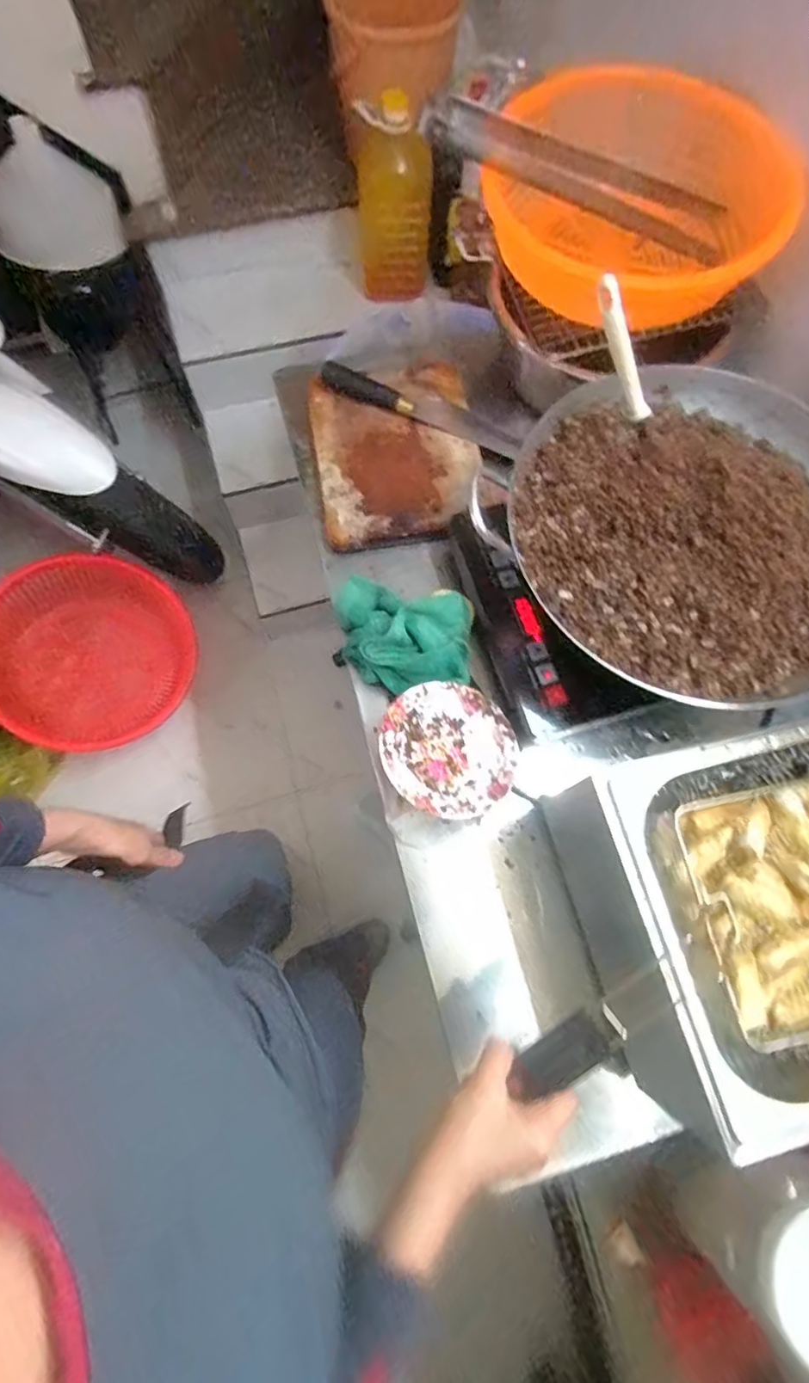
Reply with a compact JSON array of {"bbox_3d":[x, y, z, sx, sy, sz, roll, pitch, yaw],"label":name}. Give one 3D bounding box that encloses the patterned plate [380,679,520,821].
[{"bbox_3d":[0.046,0.063,0.626,0.146,0.024,0.147,6,64,-11],"label":"patterned plate"}]

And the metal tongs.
[{"bbox_3d":[0.199,-0.564,0.644,0.369,0.047,0.059,3,70,-21],"label":"metal tongs"}]

